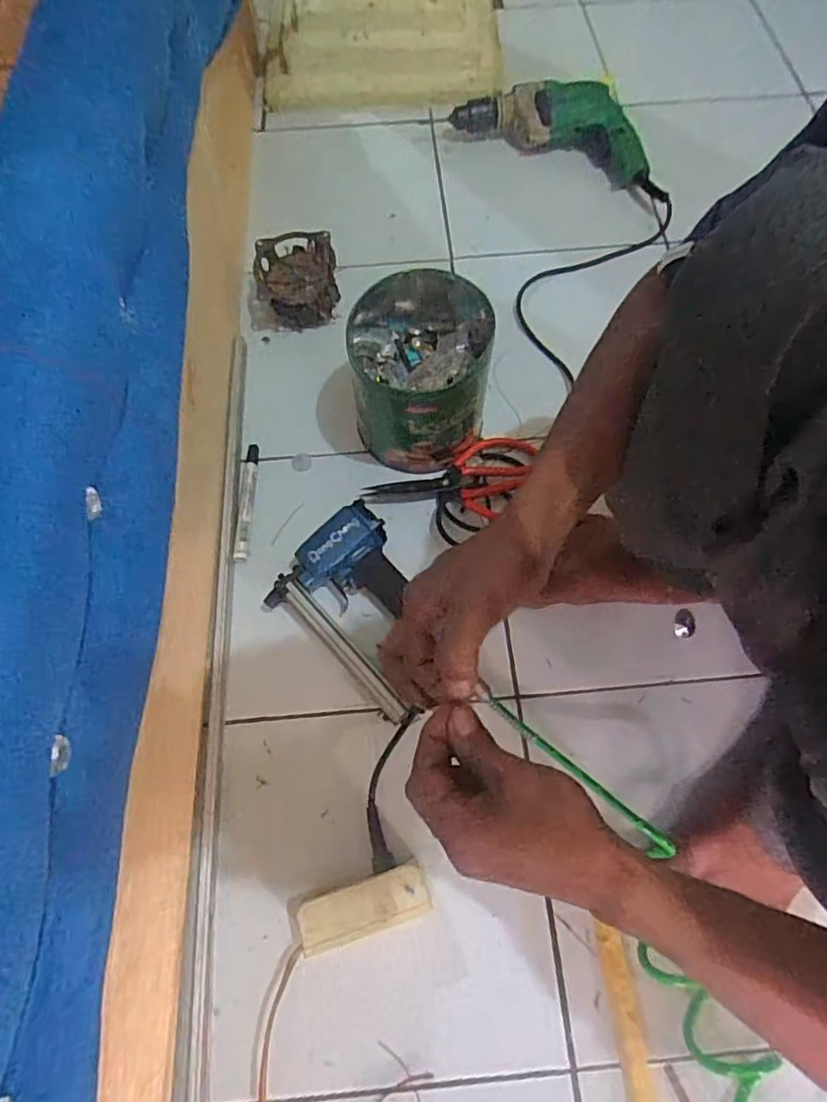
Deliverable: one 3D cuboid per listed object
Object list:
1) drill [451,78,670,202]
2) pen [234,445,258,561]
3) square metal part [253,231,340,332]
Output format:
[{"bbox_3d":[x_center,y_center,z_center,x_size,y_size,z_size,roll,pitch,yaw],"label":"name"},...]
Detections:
[{"bbox_3d":[0.224,-0.601,0.867,0.328,0.086,0.109,27,70,11],"label":"drill"},{"bbox_3d":[-0.185,-0.056,0.670,0.018,0.013,0.144,-1,68,0],"label":"pen"},{"bbox_3d":[-0.147,-0.340,0.761,0.101,0.068,0.095,-10,68,-3],"label":"square metal part"}]

